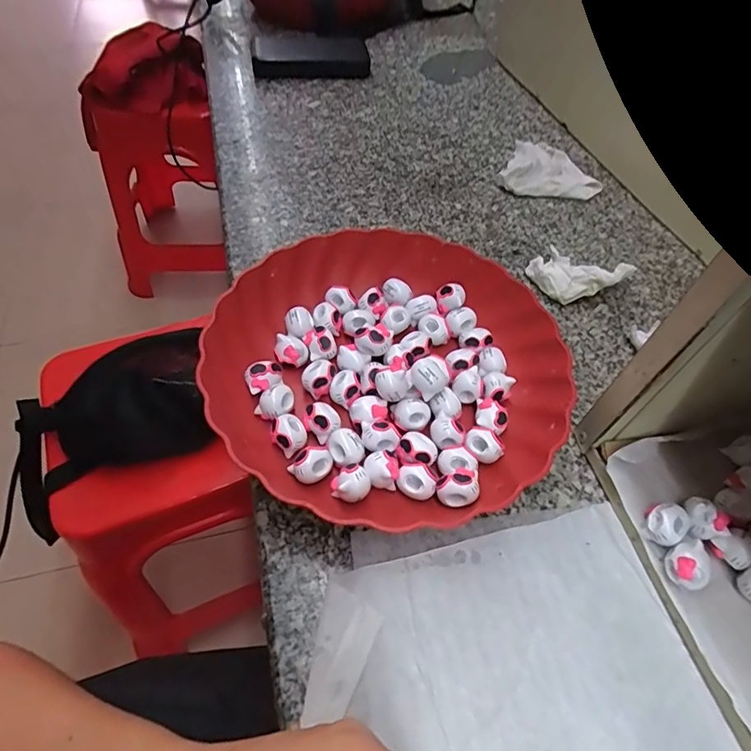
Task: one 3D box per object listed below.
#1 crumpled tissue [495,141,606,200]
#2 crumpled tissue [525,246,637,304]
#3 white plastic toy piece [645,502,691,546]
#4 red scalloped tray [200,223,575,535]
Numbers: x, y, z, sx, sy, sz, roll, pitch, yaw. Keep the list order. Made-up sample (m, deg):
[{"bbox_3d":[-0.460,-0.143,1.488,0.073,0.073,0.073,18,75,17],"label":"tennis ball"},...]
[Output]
[{"bbox_3d":[0.201,-0.231,0.552,0.102,0.017,0.116,21,55,11],"label":"crumpled tissue"},{"bbox_3d":[0.175,-0.086,0.433,0.079,0.034,0.041,27,56,15],"label":"crumpled tissue"},{"bbox_3d":[0.174,0.089,0.294,0.022,0.018,0.022,2,53,-3],"label":"white plastic toy piece"},{"bbox_3d":[0.010,-0.009,0.359,0.240,0.053,0.240,25,55,14],"label":"red scalloped tray"}]

